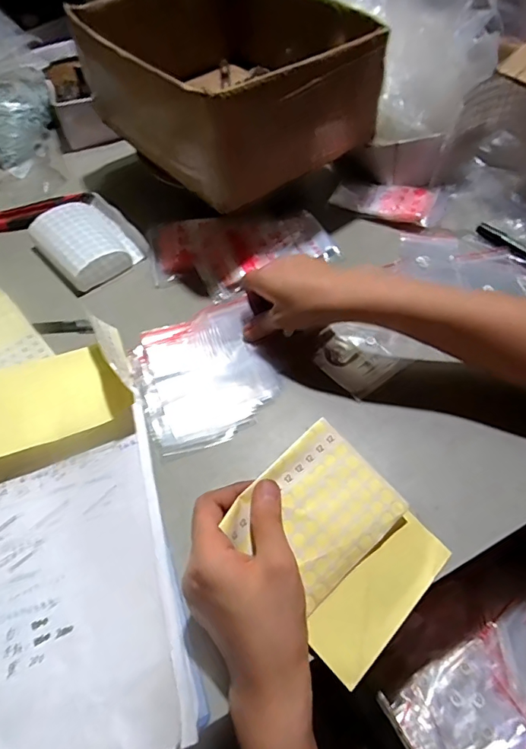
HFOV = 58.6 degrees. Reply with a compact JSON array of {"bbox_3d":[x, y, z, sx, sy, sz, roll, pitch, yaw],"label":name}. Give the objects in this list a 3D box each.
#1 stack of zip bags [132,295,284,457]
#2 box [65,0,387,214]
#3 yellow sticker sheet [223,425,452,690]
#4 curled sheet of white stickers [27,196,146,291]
[{"bbox_3d":[-0.057,-0.004,0.466,0.130,0.014,0.151,-17,55,-10],"label":"stack of zip bags"},{"bbox_3d":[-0.044,-0.362,0.571,0.259,0.121,0.315,-33,59,-20],"label":"box"},{"bbox_3d":[0.056,0.122,0.346,0.118,0.013,0.145,-39,85,-21],"label":"yellow sticker sheet"},{"bbox_3d":[-0.219,-0.170,0.589,0.105,0.038,0.127,-37,61,-22],"label":"curled sheet of white stickers"}]

